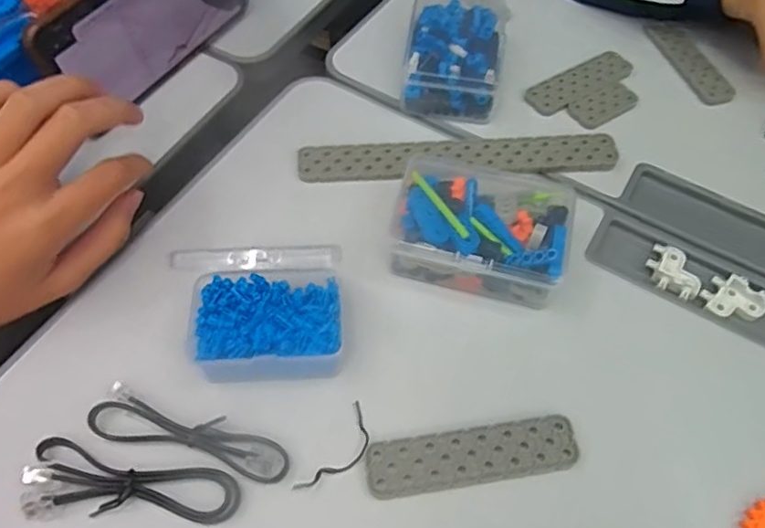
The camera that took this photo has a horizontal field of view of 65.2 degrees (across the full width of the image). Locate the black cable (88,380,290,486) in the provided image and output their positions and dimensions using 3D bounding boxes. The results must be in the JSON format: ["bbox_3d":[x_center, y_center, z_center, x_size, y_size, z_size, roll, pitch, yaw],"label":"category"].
[{"bbox_3d":[-0.090,0.080,0.280,0.095,0.007,0.023,15,59,7],"label":"black cable"}]

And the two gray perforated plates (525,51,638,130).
[{"bbox_3d":[0.147,-0.121,0.419,0.087,0.007,0.050,-33,65,-21],"label":"two gray perforated plates"}]

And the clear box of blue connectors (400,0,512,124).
[{"bbox_3d":[0.051,-0.147,0.419,0.065,0.036,0.101,11,58,5],"label":"clear box of blue connectors"}]

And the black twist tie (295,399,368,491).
[{"bbox_3d":[-0.019,0.089,0.281,0.018,0.004,0.049,30,61,17],"label":"black twist tie"}]

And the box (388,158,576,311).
[{"bbox_3d":[0.054,-0.020,0.336,0.094,0.032,0.074,13,59,6],"label":"box"}]

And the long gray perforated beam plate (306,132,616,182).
[{"bbox_3d":[0.048,-0.068,0.379,0.198,0.010,0.031,-2,58,-3],"label":"long gray perforated beam plate"}]

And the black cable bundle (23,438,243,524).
[{"bbox_3d":[-0.112,0.100,0.265,0.092,0.010,0.033,9,58,3],"label":"black cable bundle"}]

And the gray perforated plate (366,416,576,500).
[{"bbox_3d":[0.043,0.090,0.281,0.098,0.004,0.024,-7,59,-7],"label":"gray perforated plate"}]

